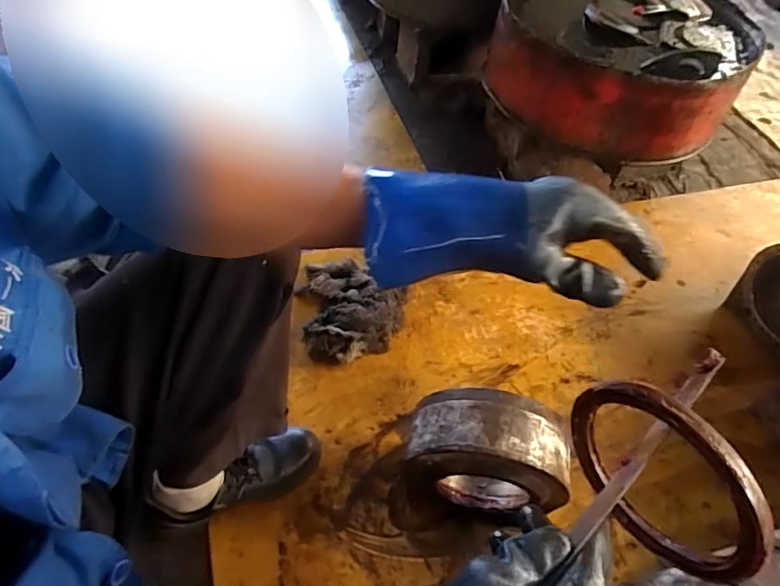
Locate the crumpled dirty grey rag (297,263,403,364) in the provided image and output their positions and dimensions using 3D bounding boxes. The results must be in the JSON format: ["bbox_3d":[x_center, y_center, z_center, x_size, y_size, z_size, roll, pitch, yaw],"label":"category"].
[{"bbox_3d":[-0.076,0.035,1.042,0.203,0.086,0.216,4,52,-2],"label":"crumpled dirty grey rag"}]

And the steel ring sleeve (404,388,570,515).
[{"bbox_3d":[0.132,0.244,0.777,0.213,0.230,0.106,13,53,5],"label":"steel ring sleeve"}]

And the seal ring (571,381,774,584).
[{"bbox_3d":[0.202,0.140,0.401,0.016,0.152,0.152,-25,59,-22],"label":"seal ring"}]

